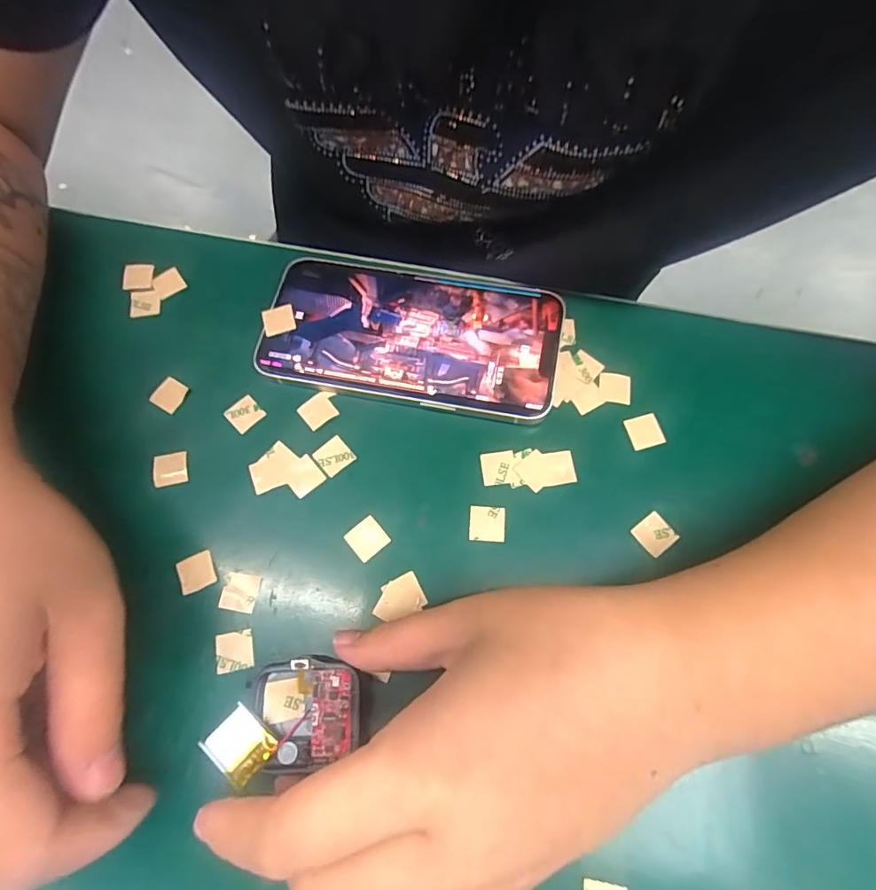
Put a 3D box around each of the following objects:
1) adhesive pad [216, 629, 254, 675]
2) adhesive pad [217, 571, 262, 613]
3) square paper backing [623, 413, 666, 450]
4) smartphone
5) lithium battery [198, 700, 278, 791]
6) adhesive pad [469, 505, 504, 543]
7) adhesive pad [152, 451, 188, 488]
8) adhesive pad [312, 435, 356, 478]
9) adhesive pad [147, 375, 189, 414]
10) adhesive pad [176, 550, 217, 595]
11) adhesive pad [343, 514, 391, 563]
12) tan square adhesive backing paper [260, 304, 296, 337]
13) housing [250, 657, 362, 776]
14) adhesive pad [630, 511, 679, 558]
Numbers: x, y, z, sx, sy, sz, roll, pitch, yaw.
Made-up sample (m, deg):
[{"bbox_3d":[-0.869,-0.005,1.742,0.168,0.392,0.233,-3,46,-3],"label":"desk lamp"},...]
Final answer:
[{"bbox_3d":[-0.084,0.084,0.205,0.015,0.004,0.015,-11,71,-2],"label":"adhesive pad"},{"bbox_3d":[-0.084,0.062,0.213,0.015,0.004,0.015,9,71,5],"label":"adhesive pad"},{"bbox_3d":[0.096,-0.007,0.234,0.015,0.004,0.015,-16,71,-4],"label":"square paper backing"},{"bbox_3d":[-0.013,-0.054,0.249,0.141,0.009,0.071,11,71,5],"label":"smartphone"},{"bbox_3d":[-0.071,0.108,0.181,0.021,0.004,0.019,43,71,7],"label":"lithium battery"},{"bbox_3d":[0.022,0.034,0.221,0.015,0.004,0.015,3,71,3],"label":"adhesive pad"},{"bbox_3d":[-0.125,0.011,0.233,0.015,0.004,0.015,-12,71,-3],"label":"adhesive pad"},{"bbox_3d":[-0.049,0.005,0.233,0.015,0.004,0.015,-40,74,-11],"label":"adhesive pad"},{"bbox_3d":[-0.132,-0.025,0.247,0.016,0.004,0.016,27,75,14],"label":"adhesive pad"},{"bbox_3d":[-0.105,0.055,0.216,0.015,0.004,0.015,-21,72,-6],"label":"adhesive pad"},{"bbox_3d":[-0.031,0.041,0.219,0.015,0.004,0.015,-38,74,-11],"label":"adhesive pad"},{"bbox_3d":[-0.080,-0.063,0.251,0.016,0.004,0.016,-17,74,-3],"label":"tan square adhesive backing paper"},{"bbox_3d":[-0.051,0.102,0.192,0.042,0.010,0.038,-3,71,1],"label":"housing"},{"bbox_3d":[0.094,0.038,0.217,0.015,0.004,0.015,-38,74,-11],"label":"adhesive pad"}]

